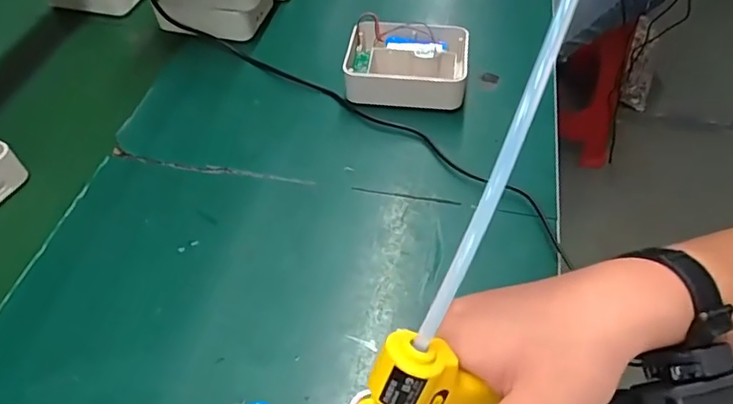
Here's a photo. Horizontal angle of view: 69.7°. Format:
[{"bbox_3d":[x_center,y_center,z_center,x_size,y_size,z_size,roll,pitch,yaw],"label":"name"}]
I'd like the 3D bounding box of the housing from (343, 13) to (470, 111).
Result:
[{"bbox_3d":[0.043,-0.150,0.573,0.129,0.047,0.097,7,52,8],"label":"housing"}]

